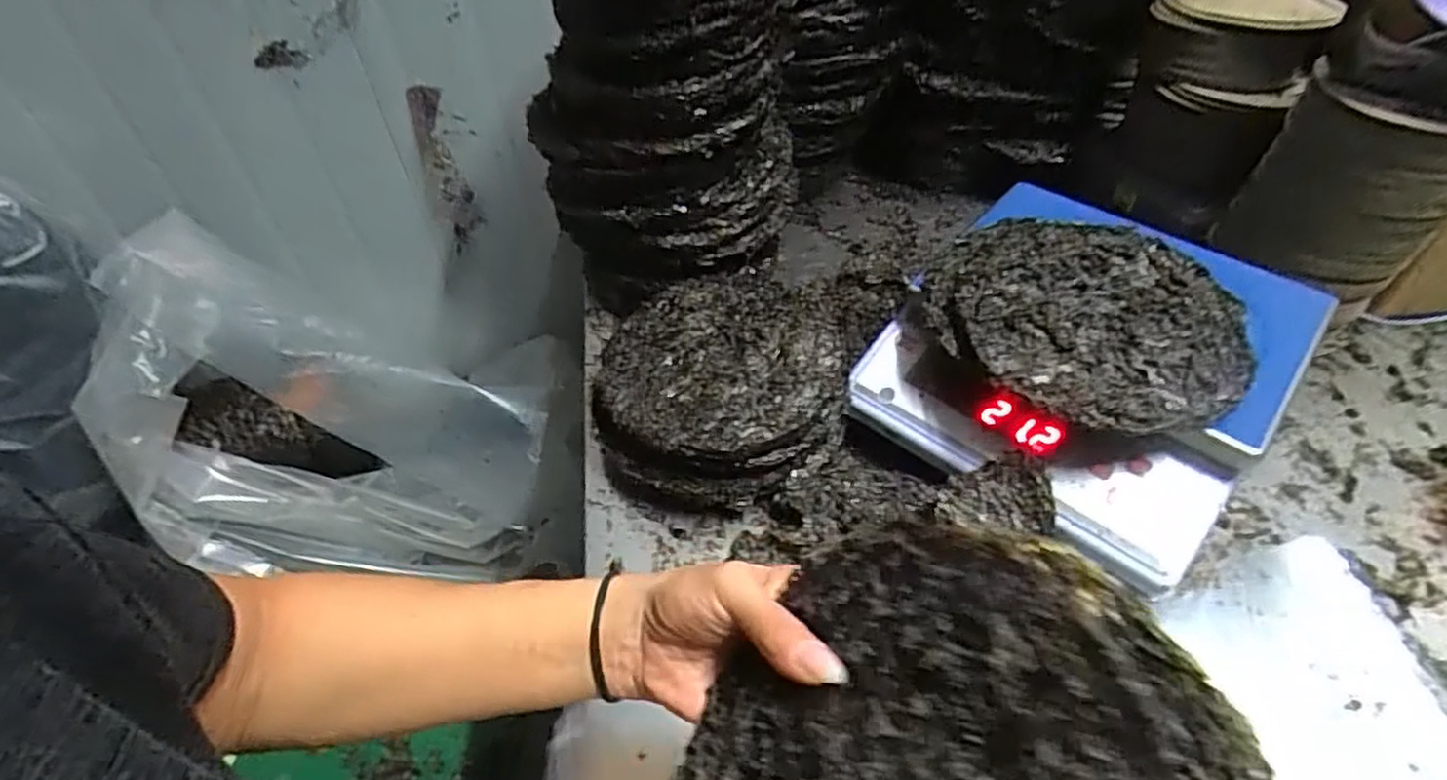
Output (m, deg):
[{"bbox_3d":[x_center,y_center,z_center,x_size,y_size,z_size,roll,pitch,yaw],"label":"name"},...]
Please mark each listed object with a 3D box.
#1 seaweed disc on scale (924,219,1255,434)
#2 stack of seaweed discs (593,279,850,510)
[{"bbox_3d":[0.269,-0.059,0.547,0.222,0.027,0.196,25,53,23],"label":"seaweed disc on scale"},{"bbox_3d":[-0.002,-0.003,0.630,0.208,0.078,0.216,12,49,12],"label":"stack of seaweed discs"}]

